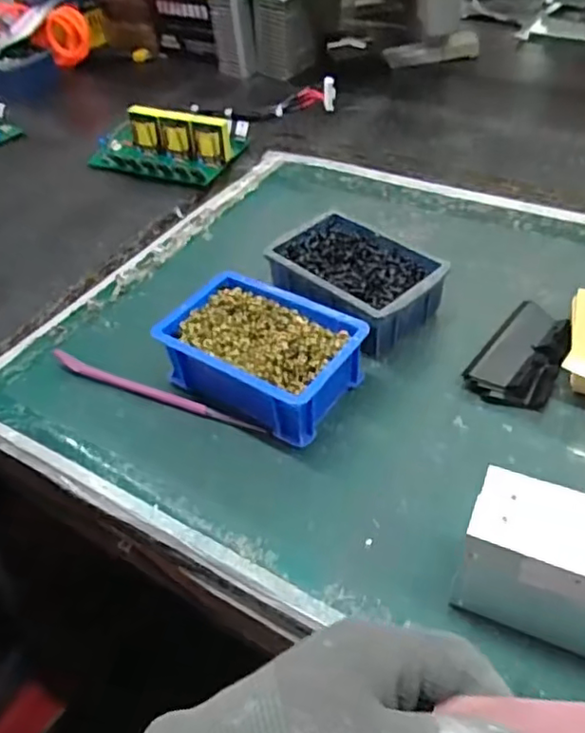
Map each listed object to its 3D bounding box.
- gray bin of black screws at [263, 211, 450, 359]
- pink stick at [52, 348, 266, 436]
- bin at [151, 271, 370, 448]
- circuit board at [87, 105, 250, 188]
[{"bbox_3d":[0.055,-0.077,0.548,0.099,0.053,0.144,-36,52,-25],"label":"gray bin of black screws"},{"bbox_3d":[-0.113,0.019,0.497,0.205,0.010,0.014,15,50,21],"label":"pink stick"},{"bbox_3d":[-0.025,-0.011,0.488,0.145,0.058,0.102,22,53,26],"label":"bin"},{"bbox_3d":[-0.167,-0.302,0.795,0.185,0.056,0.128,11,49,17],"label":"circuit board"}]

